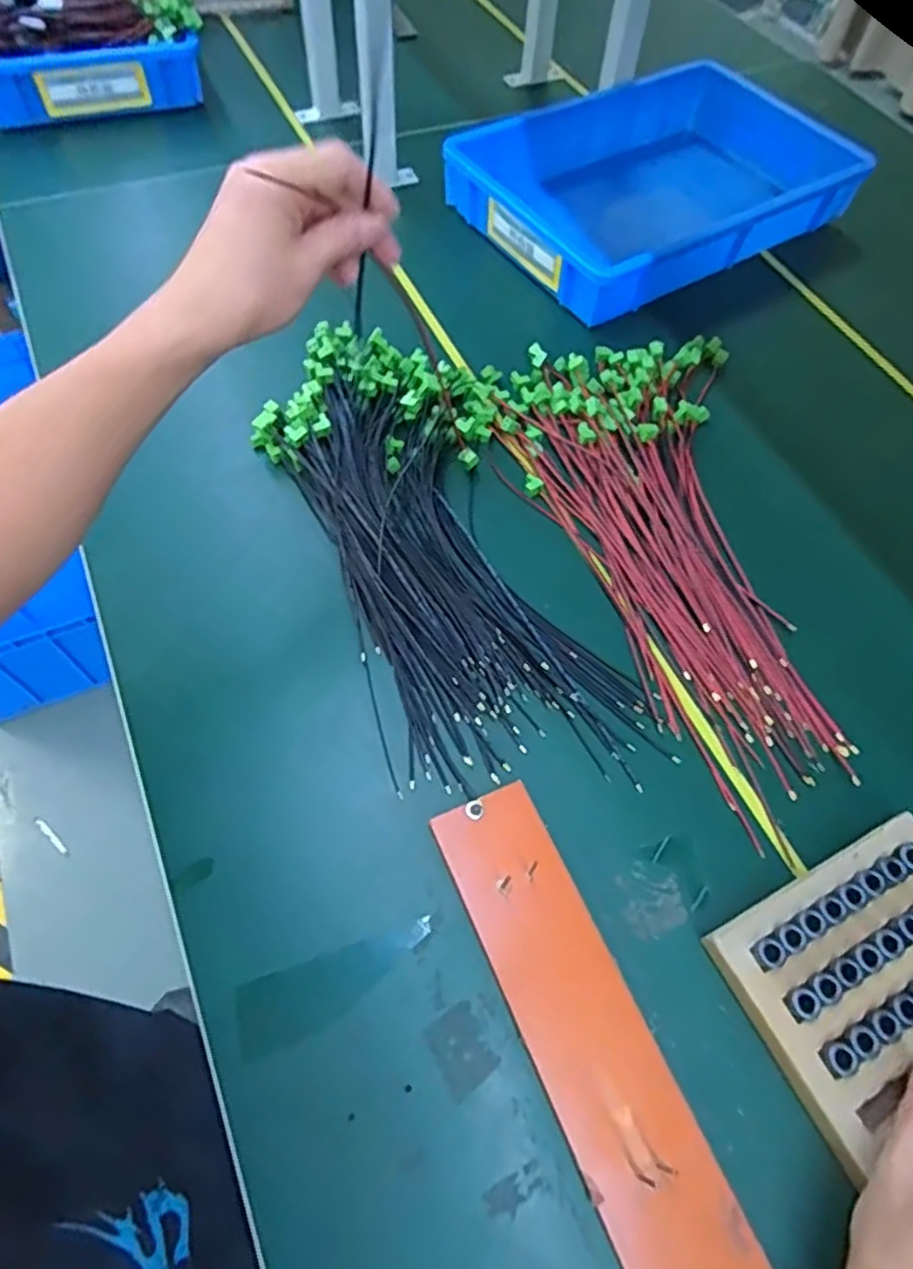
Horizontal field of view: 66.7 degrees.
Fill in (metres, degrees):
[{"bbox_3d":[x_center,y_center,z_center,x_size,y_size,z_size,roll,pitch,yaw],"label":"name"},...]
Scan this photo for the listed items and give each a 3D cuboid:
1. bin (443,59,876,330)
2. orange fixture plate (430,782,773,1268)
[{"bbox_3d":[0.223,-0.534,0.823,0.408,0.081,0.295,-27,65,-17],"label":"bin"},{"bbox_3d":[0.084,0.253,0.413,0.071,0.012,0.334,-24,63,-8],"label":"orange fixture plate"}]

